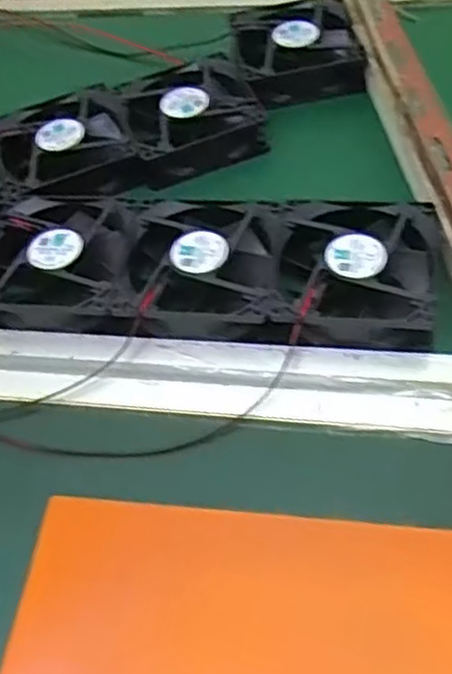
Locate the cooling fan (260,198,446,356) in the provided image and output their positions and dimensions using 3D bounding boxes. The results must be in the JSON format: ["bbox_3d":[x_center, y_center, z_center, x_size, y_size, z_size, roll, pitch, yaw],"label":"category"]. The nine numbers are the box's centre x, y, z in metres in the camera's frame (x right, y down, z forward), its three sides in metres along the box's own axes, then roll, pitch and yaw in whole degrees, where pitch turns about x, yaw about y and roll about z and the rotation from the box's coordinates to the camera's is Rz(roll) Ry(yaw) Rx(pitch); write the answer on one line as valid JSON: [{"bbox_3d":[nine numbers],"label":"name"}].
[{"bbox_3d":[0.066,-0.032,0.374,0.079,0.026,0.082,7,52,11],"label":"cooling fan"}]

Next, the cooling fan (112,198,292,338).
[{"bbox_3d":[-0.010,-0.037,0.387,0.079,0.025,0.082,2,51,8],"label":"cooling fan"}]

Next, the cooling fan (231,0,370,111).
[{"bbox_3d":[0.046,-0.193,0.495,0.080,0.031,0.078,-9,50,-2],"label":"cooling fan"}]

